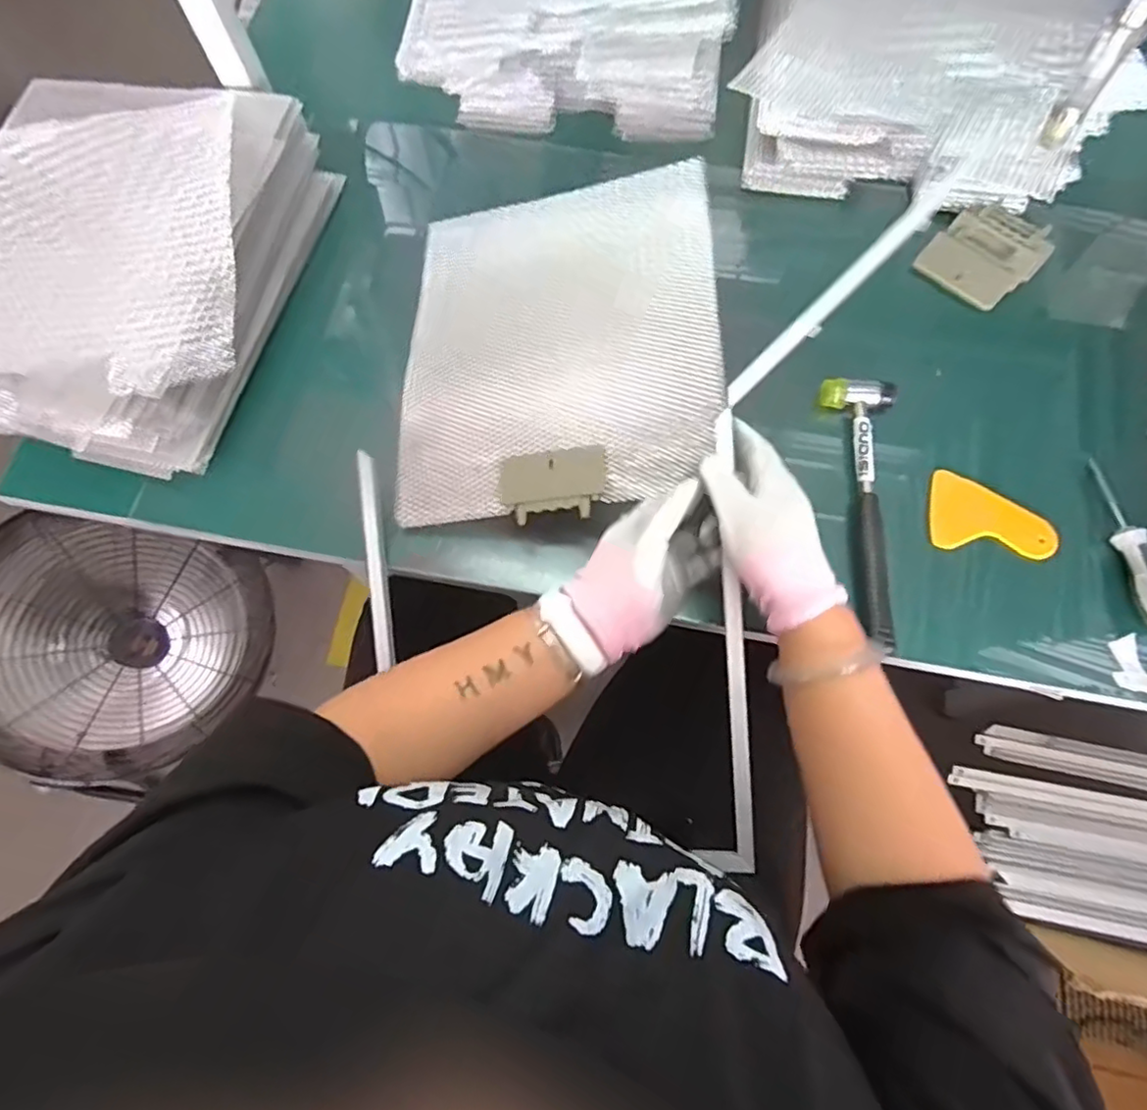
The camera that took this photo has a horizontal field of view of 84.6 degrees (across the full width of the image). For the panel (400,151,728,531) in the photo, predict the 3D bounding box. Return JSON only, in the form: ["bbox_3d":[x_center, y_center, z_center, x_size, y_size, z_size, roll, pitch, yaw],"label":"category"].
[{"bbox_3d":[-0.016,-0.193,0.539,0.266,0.027,0.317,-3,73,10],"label":"panel"}]

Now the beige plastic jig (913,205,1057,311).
[{"bbox_3d":[0.399,-0.293,0.610,0.093,0.028,0.098,39,76,13],"label":"beige plastic jig"}]

